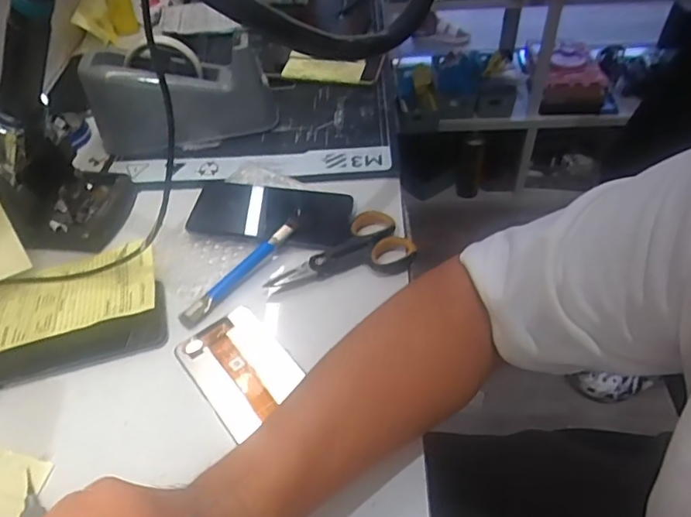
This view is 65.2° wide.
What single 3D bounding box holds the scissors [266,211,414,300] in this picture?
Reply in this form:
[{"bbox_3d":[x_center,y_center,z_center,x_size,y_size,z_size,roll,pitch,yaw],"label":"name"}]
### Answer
[{"bbox_3d":[-0.008,-0.007,0.507,0.138,0.016,0.070,-12,48,-7],"label":"scissors"}]

